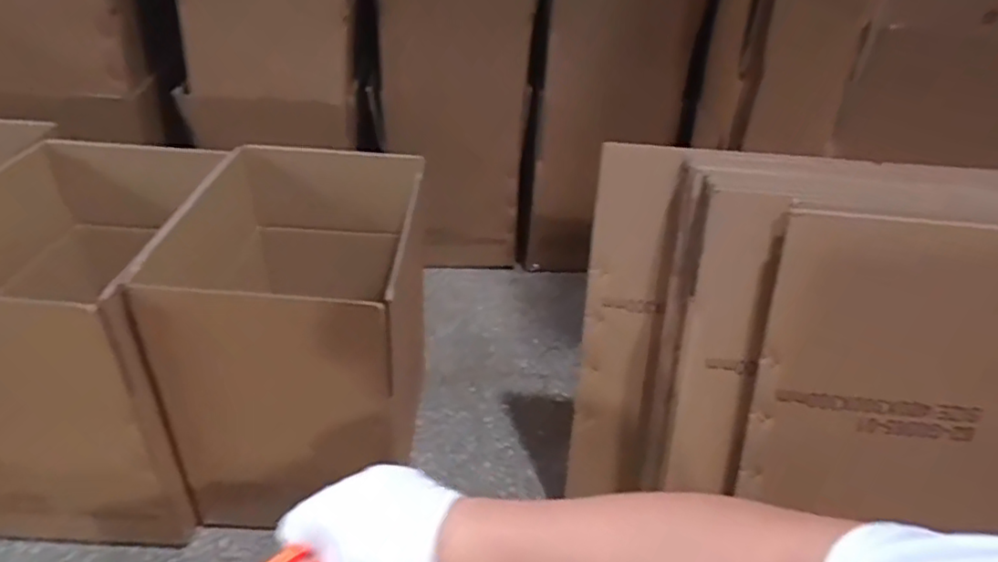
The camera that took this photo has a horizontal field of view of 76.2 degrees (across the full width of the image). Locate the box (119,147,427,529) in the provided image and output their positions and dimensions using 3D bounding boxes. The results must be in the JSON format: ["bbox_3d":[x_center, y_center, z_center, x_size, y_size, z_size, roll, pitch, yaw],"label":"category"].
[{"bbox_3d":[-0.292,0.084,1.023,0.301,0.435,0.421,2,34,-3],"label":"box"}]

